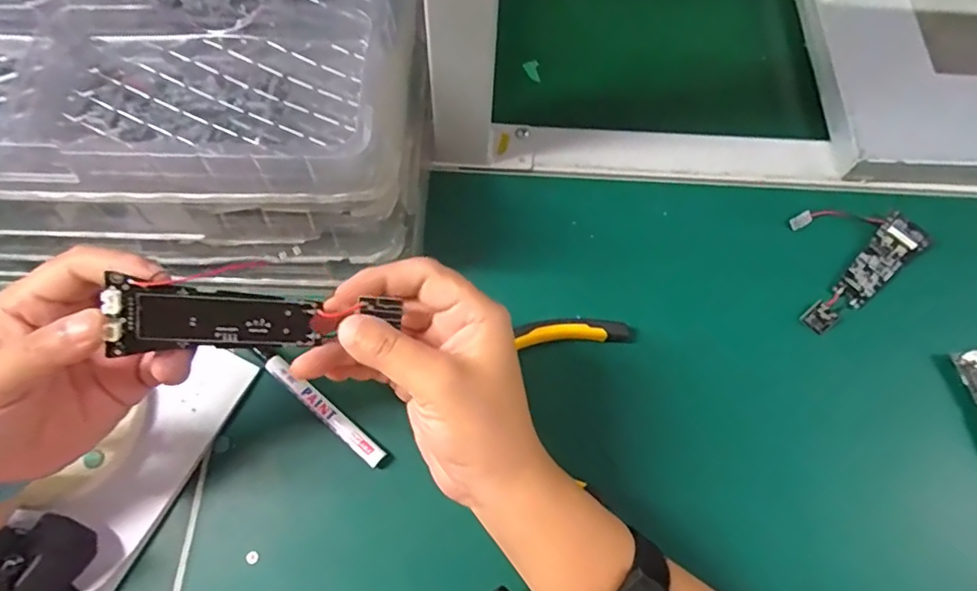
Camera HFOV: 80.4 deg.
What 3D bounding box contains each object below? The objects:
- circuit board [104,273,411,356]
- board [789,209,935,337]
[{"bbox_3d":[-0.095,0.009,0.241,0.109,0.006,0.028,1,104,-15],"label":"circuit board"},{"bbox_3d":[0.241,-0.030,0.395,0.110,0.009,0.071,-36,73,-15],"label":"board"}]

